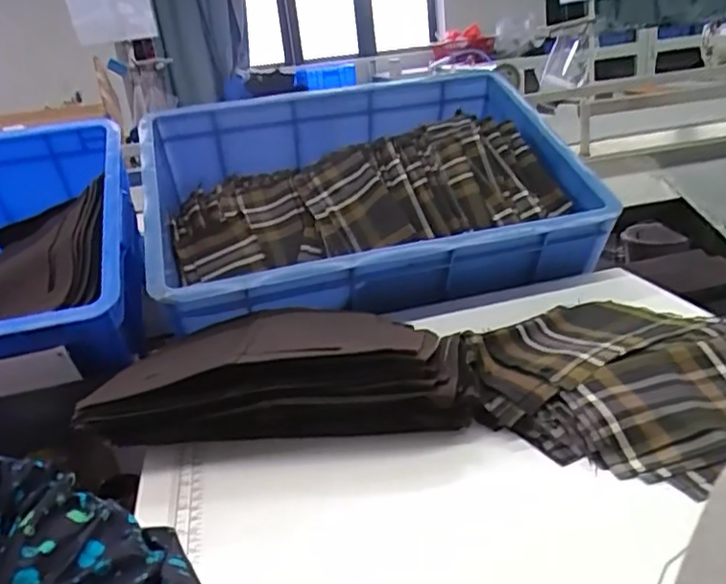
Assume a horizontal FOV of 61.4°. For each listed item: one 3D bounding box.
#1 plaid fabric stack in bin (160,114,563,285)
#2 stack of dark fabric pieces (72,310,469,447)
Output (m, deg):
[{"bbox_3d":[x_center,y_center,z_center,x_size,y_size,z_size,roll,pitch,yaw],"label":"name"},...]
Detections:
[{"bbox_3d":[0.010,-0.104,0.766,0.476,0.130,0.227,-14,55,-10],"label":"plaid fabric stack in bin"},{"bbox_3d":[-0.064,0.066,0.532,0.286,0.077,0.173,-9,21,5],"label":"stack of dark fabric pieces"}]

